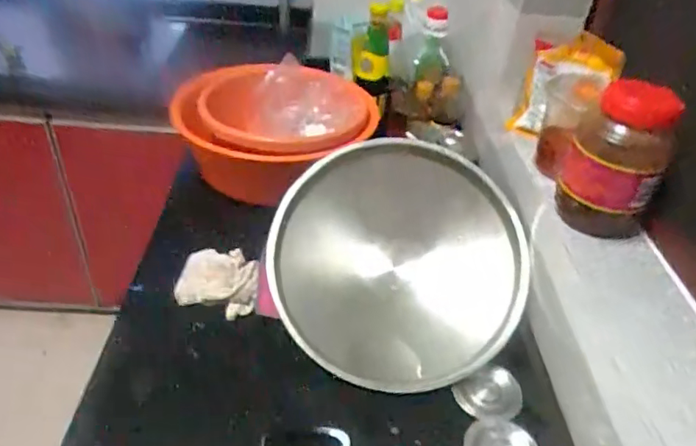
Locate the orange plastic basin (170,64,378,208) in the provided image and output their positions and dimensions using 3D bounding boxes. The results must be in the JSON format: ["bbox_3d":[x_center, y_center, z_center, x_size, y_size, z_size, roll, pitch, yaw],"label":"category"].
[{"bbox_3d":[-0.123,-0.165,0.991,0.291,0.160,0.298,3,38,-3],"label":"orange plastic basin"}]

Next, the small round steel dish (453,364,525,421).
[{"bbox_3d":[0.170,0.208,0.651,0.072,0.025,0.063,-13,42,-22],"label":"small round steel dish"}]

